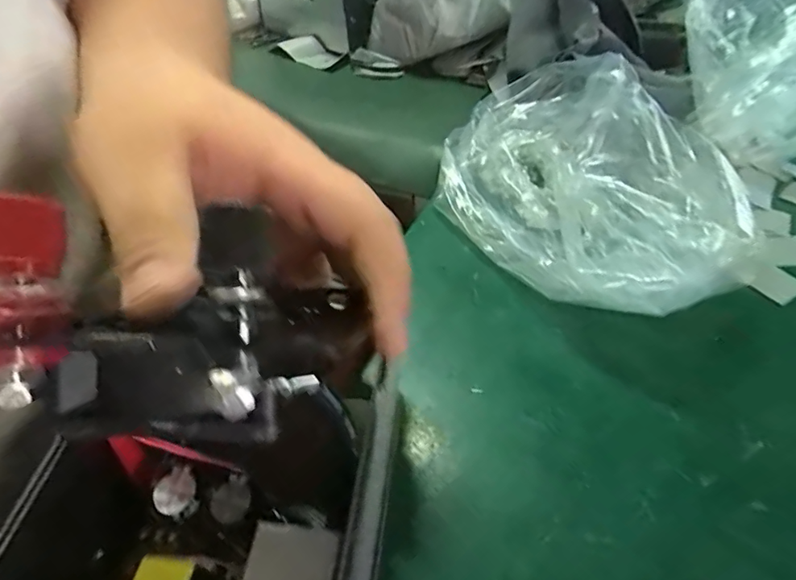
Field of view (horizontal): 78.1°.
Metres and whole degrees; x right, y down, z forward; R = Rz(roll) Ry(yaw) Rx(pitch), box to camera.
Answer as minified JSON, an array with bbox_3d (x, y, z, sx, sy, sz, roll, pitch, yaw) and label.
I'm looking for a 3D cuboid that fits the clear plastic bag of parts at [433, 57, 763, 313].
[{"bbox_3d":[0.097,-0.066,0.278,0.120,0.059,0.194,-28,53,-20],"label":"clear plastic bag of parts"}]

